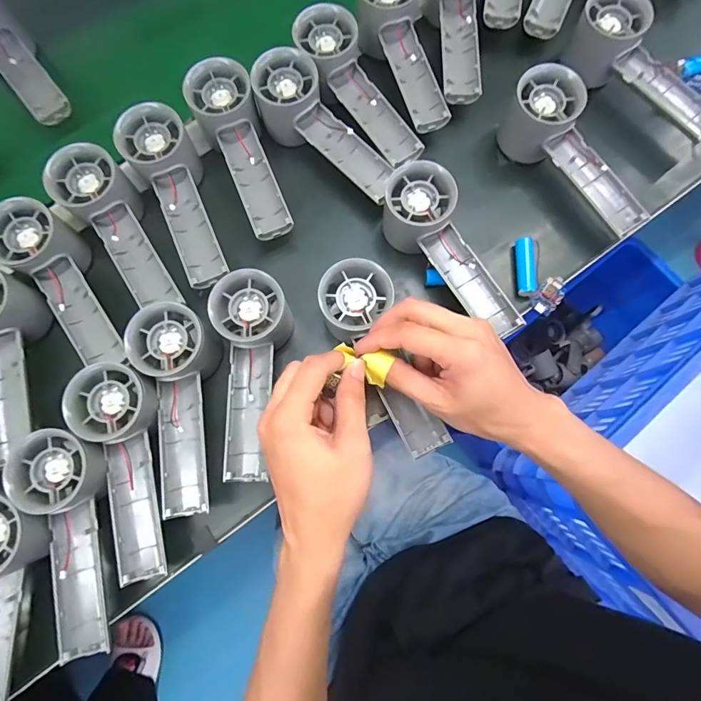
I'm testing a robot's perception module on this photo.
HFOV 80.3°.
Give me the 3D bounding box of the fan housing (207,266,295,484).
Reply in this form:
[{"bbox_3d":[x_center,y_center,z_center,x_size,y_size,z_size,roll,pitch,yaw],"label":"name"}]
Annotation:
[{"bbox_3d":[-0.074,0.019,0.317,0.054,0.042,0.151,-6,78,-1],"label":"fan housing"}]

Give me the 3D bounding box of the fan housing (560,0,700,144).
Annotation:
[{"bbox_3d":[0.274,-0.258,0.385,0.158,0.060,0.050,40,81,8],"label":"fan housing"}]

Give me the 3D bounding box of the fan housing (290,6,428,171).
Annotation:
[{"bbox_3d":[0.009,-0.234,0.379,0.051,0.033,0.153,-36,93,-7],"label":"fan housing"}]

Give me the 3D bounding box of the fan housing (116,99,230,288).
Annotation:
[{"bbox_3d":[-0.149,-0.130,0.369,0.055,0.046,0.158,-22,91,-4],"label":"fan housing"}]

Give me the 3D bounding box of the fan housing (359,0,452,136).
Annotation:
[{"bbox_3d":[0.048,-0.276,0.384,0.055,0.048,0.152,-14,78,-2],"label":"fan housing"}]

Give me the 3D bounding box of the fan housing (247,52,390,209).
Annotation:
[{"bbox_3d":[-0.023,-0.197,0.378,0.154,0.049,0.054,44,81,-4],"label":"fan housing"}]

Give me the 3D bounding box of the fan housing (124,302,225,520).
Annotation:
[{"bbox_3d":[-0.132,0.043,0.314,0.052,0.035,0.157,-7,78,-1],"label":"fan housing"}]

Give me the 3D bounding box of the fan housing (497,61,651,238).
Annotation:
[{"bbox_3d":[0.200,-0.171,0.365,0.053,0.057,0.158,-40,80,-7],"label":"fan housing"}]

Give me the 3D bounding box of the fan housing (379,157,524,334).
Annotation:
[{"bbox_3d":[0.083,-0.078,0.345,0.067,0.052,0.156,-27,79,-5],"label":"fan housing"}]

